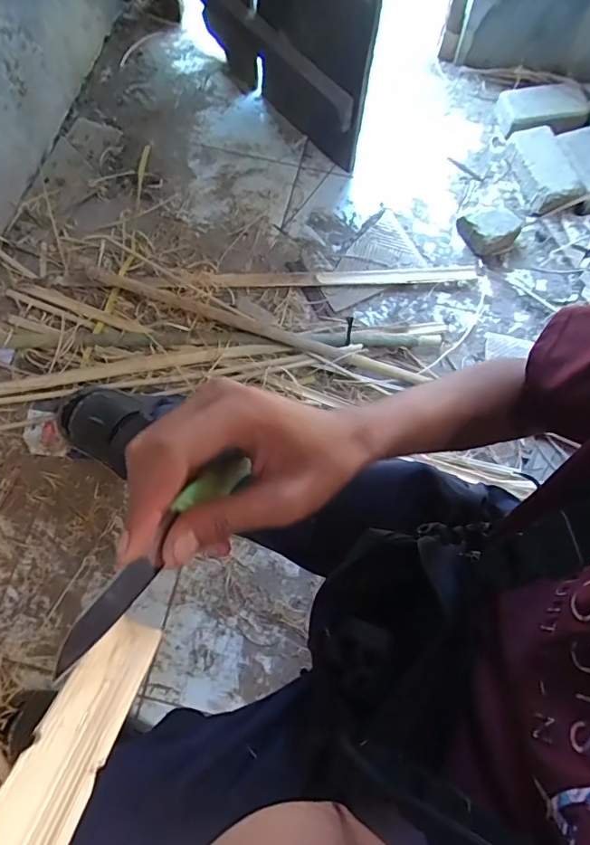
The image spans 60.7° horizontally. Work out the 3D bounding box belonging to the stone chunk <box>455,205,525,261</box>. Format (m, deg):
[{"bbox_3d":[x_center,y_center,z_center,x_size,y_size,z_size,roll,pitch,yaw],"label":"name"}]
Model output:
[{"bbox_3d":[0.466,-0.468,1.172,0.164,0.065,0.117,-42,78,-13],"label":"stone chunk"}]

